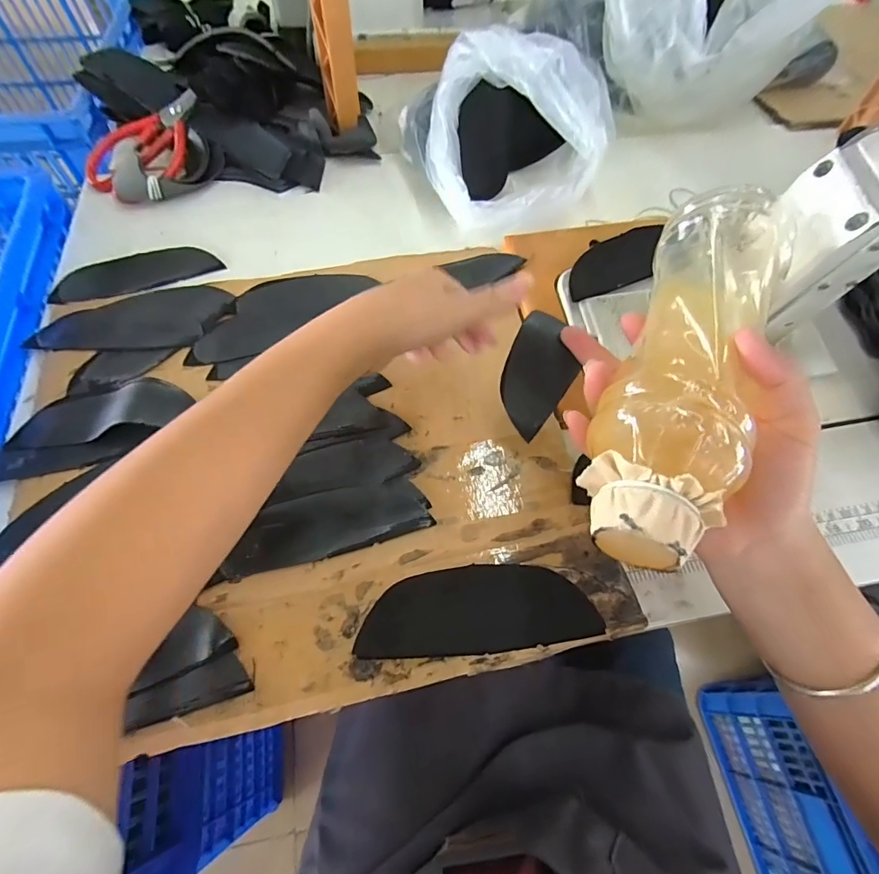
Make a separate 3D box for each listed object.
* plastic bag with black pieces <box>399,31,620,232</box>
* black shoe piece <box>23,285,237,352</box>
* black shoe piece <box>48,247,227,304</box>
[{"bbox_3d":[0.061,-0.287,0.437,0.145,0.126,0.196,-16,64,-10],"label":"plastic bag with black pieces"},{"bbox_3d":[-0.255,-0.100,0.386,0.154,0.007,0.070,-7,62,-6],"label":"black shoe piece"},{"bbox_3d":[-0.280,-0.155,0.426,0.140,0.008,0.056,-22,65,-13],"label":"black shoe piece"}]

